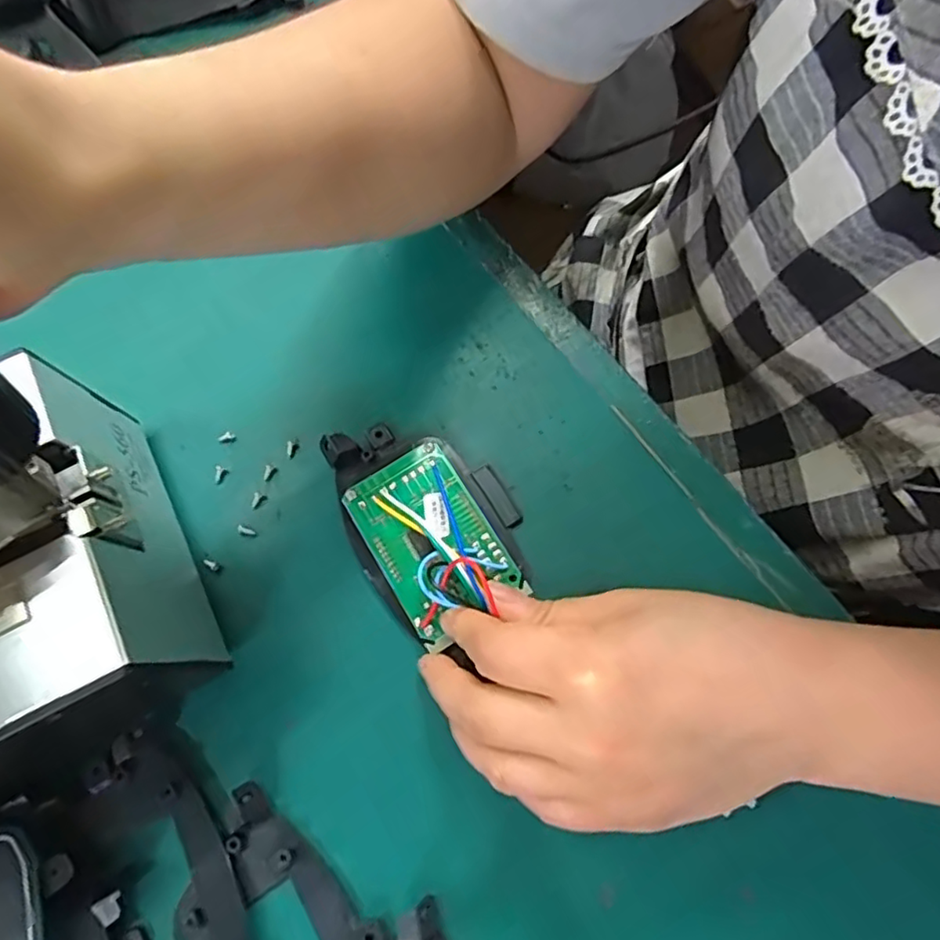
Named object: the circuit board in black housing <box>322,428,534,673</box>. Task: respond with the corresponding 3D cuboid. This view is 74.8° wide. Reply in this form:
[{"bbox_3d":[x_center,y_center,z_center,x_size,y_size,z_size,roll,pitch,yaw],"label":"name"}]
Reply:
[{"bbox_3d":[-0.021,0.018,0.268,0.069,0.020,0.097,-34,75,-9],"label":"circuit board in black housing"}]

